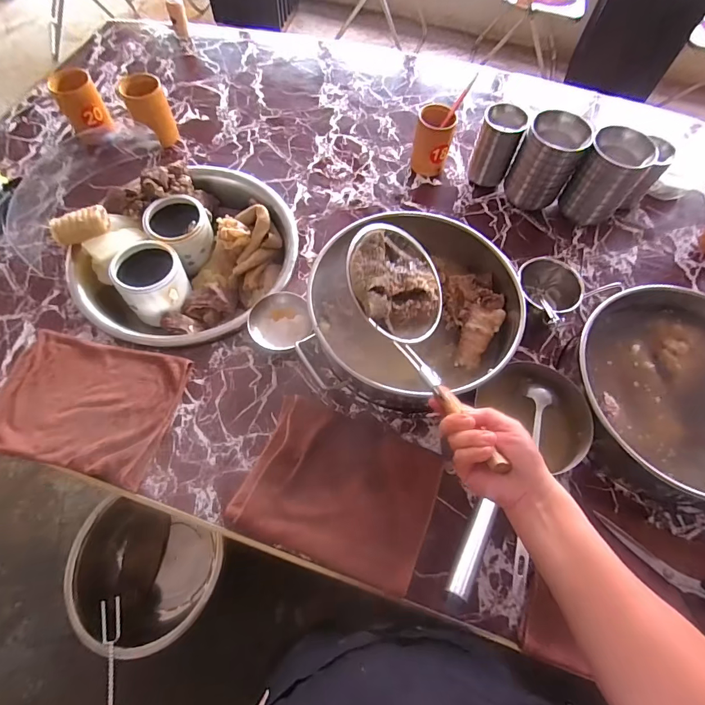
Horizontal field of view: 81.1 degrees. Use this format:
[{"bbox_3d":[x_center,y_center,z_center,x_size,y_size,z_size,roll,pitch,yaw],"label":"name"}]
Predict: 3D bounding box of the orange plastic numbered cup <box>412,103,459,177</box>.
[{"bbox_3d":[0.179,-0.466,0.918,0.080,0.133,0.068,16,64,5],"label":"orange plastic numbered cup"}]

